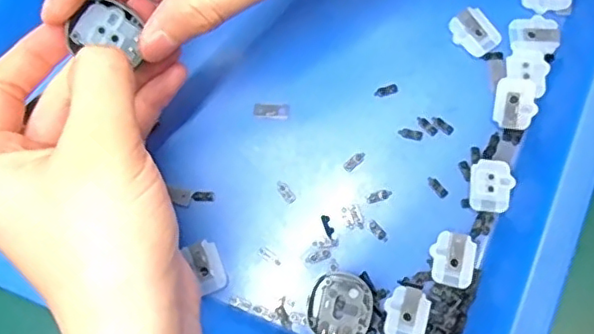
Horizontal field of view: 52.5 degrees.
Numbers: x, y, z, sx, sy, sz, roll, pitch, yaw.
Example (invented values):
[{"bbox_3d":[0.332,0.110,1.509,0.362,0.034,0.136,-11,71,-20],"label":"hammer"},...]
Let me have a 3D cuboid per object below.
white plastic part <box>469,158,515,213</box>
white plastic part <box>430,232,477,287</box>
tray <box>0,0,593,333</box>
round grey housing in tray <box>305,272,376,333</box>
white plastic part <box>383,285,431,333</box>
[{"bbox_3d":[0.081,0.008,0.252,0.016,0.006,0.022,11,76,5],"label":"white plastic part"},{"bbox_3d":[0.063,0.037,0.245,0.017,0.006,0.022,8,76,4],"label":"white plastic part"},{"bbox_3d":[0.016,-0.066,0.257,0.260,0.041,0.312,21,76,6],"label":"tray"},{"bbox_3d":[0.017,0.056,0.240,0.026,0.007,0.028,34,79,10],"label":"round grey housing in tray"},{"bbox_3d":[0.043,0.059,0.240,0.017,0.005,0.021,15,77,6],"label":"white plastic part"}]

